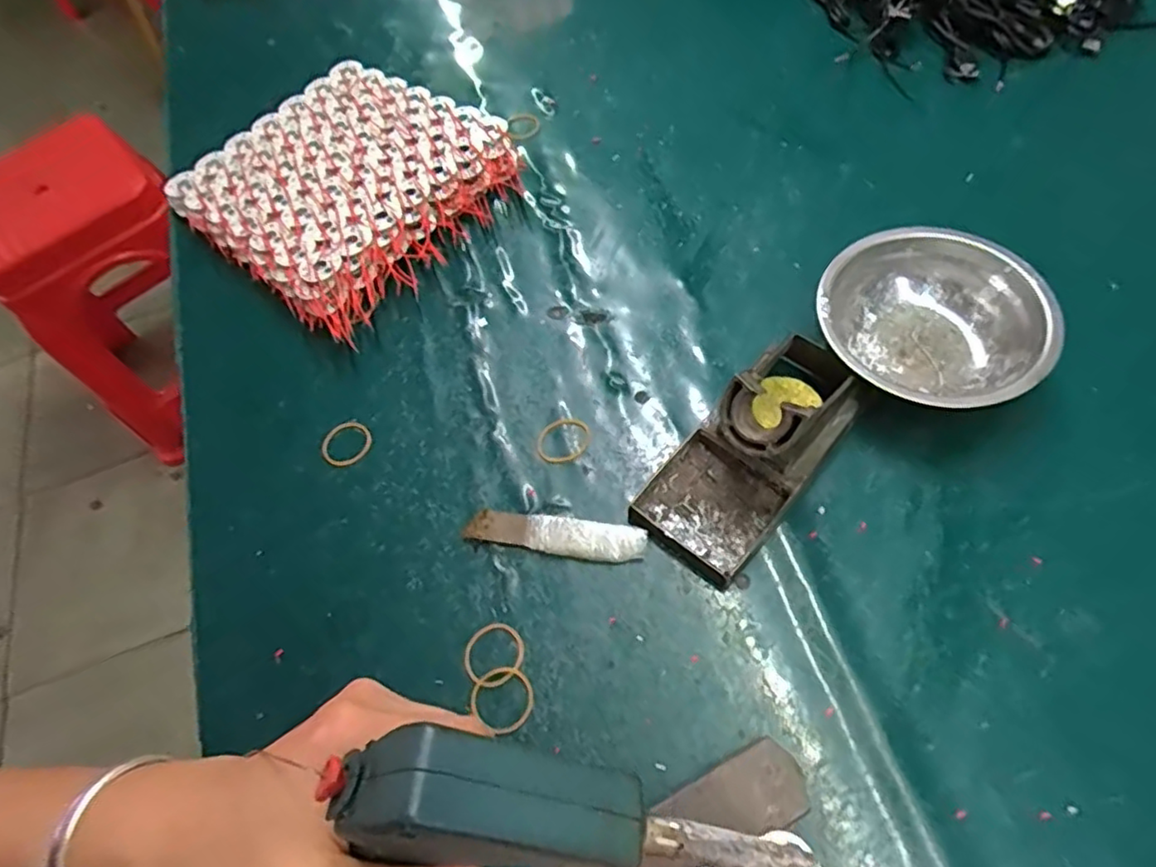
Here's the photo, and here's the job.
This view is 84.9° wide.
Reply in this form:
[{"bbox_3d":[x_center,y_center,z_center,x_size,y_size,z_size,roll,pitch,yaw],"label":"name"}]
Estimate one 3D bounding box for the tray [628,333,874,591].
[{"bbox_3d":[0.098,0.007,0.350,0.072,0.070,0.152,42,86,23],"label":"tray"}]

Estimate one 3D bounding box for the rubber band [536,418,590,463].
[{"bbox_3d":[-0.010,0.004,0.398,0.035,0.004,0.030,-41,64,-11],"label":"rubber band"}]

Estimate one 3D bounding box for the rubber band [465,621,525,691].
[{"bbox_3d":[-0.045,0.118,0.338,0.030,0.004,0.033,-3,62,5],"label":"rubber band"}]

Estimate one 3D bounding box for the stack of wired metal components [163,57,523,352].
[{"bbox_3d":[-0.189,-0.209,0.530,0.244,0.034,0.227,33,70,22],"label":"stack of wired metal components"}]

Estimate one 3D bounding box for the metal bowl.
[{"bbox_3d":[0.212,-0.065,0.386,0.126,0.046,0.119,-3,62,5],"label":"metal bowl"}]

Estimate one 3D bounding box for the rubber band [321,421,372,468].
[{"bbox_3d":[-0.153,0.007,0.417,0.031,0.004,0.032,-3,62,5],"label":"rubber band"}]

